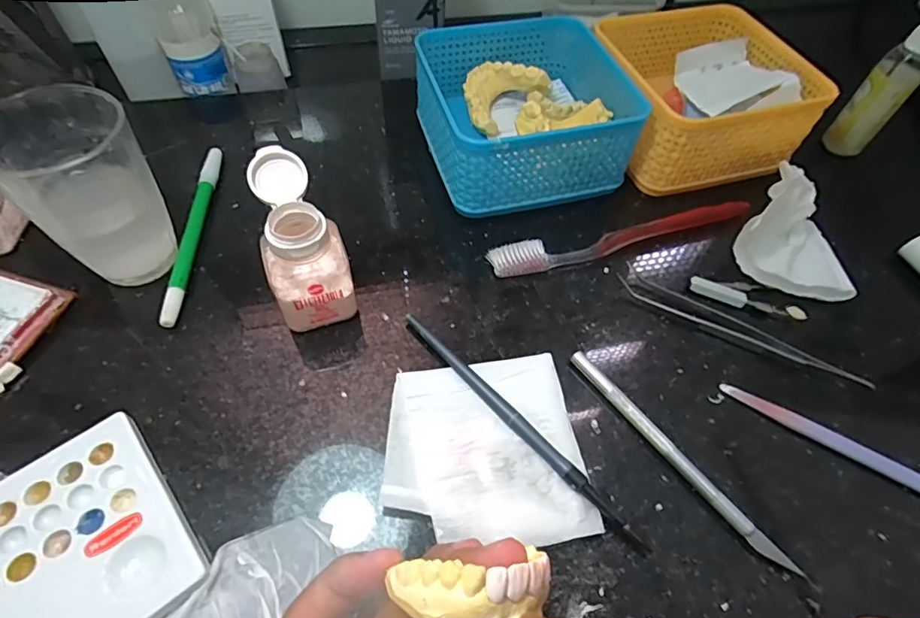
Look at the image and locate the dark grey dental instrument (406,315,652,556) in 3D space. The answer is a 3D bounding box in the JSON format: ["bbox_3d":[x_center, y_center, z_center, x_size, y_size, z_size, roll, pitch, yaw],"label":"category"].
[{"bbox_3d":[0.029,0.058,0.258,0.008,0.007,0.163,-37,66,-24],"label":"dark grey dental instrument"}]

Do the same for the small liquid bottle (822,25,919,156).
[{"bbox_3d":[0.336,-0.172,0.400,0.034,0.109,0.026,41,63,20],"label":"small liquid bottle"}]

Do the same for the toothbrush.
[{"bbox_3d":[0.108,-0.046,0.331,0.183,0.014,0.018,-11,58,-11],"label":"toothbrush"}]

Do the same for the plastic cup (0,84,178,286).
[{"bbox_3d":[-0.198,-0.062,0.274,0.059,0.092,0.062,2,57,-3],"label":"plastic cup"}]

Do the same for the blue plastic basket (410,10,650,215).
[{"bbox_3d":[0.043,-0.141,0.360,0.128,0.065,0.134,-13,58,-12],"label":"blue plastic basket"}]

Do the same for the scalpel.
[{"bbox_3d":[0.107,0.073,0.254,0.009,0.008,0.137,-31,64,-22],"label":"scalpel"}]

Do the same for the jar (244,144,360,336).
[{"bbox_3d":[-0.086,-0.034,0.275,0.041,0.075,0.066,-17,59,-15],"label":"jar"}]

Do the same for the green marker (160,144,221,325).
[{"bbox_3d":[-0.168,-0.050,0.319,0.010,0.011,0.142,-1,57,-5],"label":"green marker"}]

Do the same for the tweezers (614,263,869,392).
[{"bbox_3d":[0.162,0.010,0.296,0.143,0.010,0.021,31,60,16],"label":"tweezers"}]

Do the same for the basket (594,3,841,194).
[{"bbox_3d":[0.174,-0.160,0.383,0.133,0.065,0.134,-12,58,-12],"label":"basket"}]

